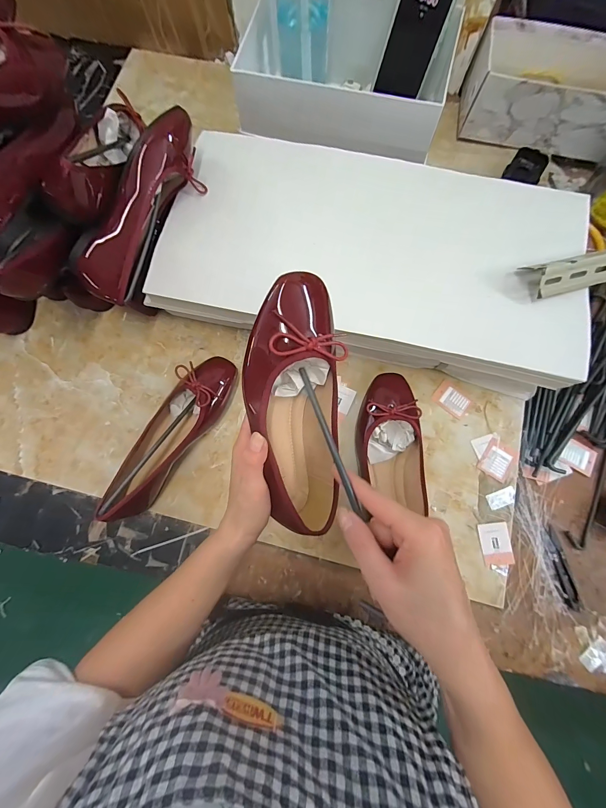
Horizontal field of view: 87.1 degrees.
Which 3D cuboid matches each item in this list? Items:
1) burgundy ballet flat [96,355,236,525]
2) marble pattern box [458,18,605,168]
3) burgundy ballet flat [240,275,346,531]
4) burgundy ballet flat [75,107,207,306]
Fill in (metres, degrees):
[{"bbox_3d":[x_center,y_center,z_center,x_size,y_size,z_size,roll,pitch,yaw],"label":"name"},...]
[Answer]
[{"bbox_3d":[-0.174,0.035,0.420,0.068,0.065,0.238,34,80,8],"label":"burgundy ballet flat"},{"bbox_3d":[0.408,-0.492,0.512,0.276,0.084,0.135,13,78,3],"label":"marble pattern box"},{"bbox_3d":[-0.005,0.013,0.296,0.084,0.070,0.243,-4,111,0],"label":"burgundy ballet flat"},{"bbox_3d":[-0.202,-0.244,0.409,0.063,0.086,0.245,32,92,40],"label":"burgundy ballet flat"}]

